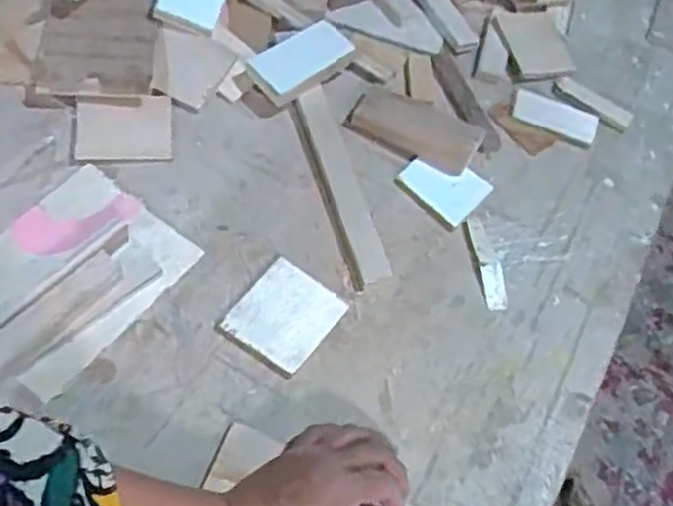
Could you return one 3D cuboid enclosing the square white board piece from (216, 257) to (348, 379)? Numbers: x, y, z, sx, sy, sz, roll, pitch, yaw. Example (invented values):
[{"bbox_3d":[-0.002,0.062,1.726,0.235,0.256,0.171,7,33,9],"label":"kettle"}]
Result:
[{"bbox_3d":[-0.043,0.051,0.589,0.073,0.010,0.083,36,60,13],"label":"square white board piece"}]

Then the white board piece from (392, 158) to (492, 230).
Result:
[{"bbox_3d":[0.101,-0.064,0.687,0.075,0.007,0.065,40,61,15],"label":"white board piece"}]

